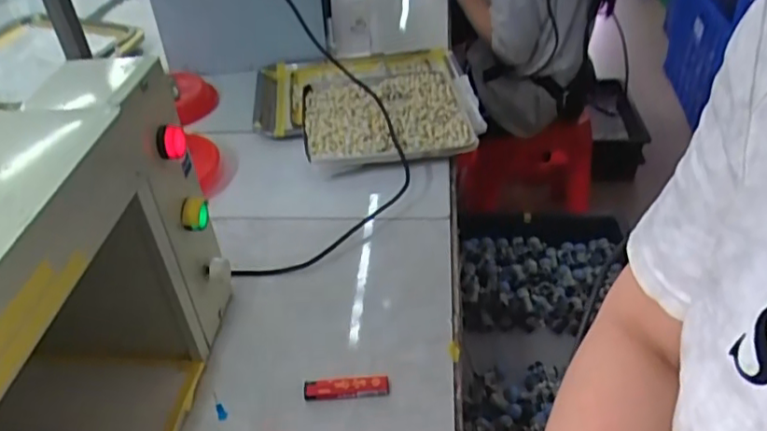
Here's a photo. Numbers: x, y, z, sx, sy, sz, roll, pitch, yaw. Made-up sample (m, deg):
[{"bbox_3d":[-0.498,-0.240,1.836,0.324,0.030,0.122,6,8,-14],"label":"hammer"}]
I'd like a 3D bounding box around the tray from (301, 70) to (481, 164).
[{"bbox_3d":[0.000,-0.159,0.940,0.242,0.029,0.247,-7,39,-6],"label":"tray"}]

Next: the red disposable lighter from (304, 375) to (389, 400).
[{"bbox_3d":[-0.035,0.162,0.576,0.078,0.013,0.017,-3,39,-1],"label":"red disposable lighter"}]

